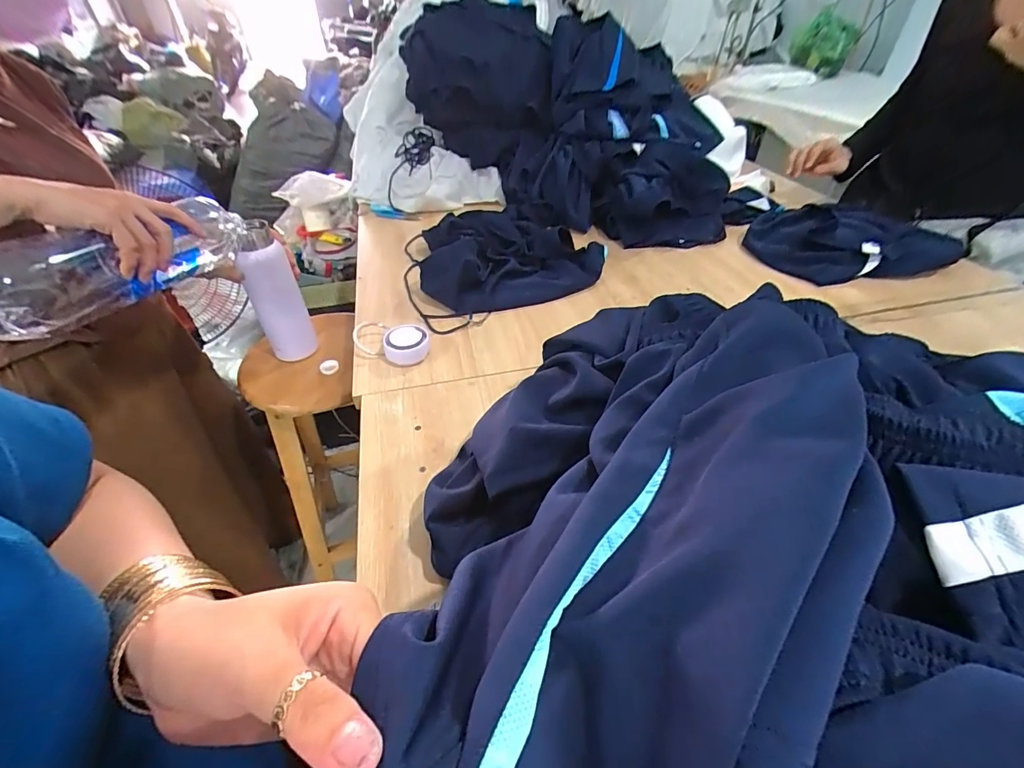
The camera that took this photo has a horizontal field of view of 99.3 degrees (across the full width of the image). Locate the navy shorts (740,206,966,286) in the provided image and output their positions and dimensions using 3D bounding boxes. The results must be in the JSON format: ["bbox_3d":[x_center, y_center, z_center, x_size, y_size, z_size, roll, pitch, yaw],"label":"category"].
[{"bbox_3d":[0.661,-0.288,0.853,0.342,0.079,0.225,-5,42,-4],"label":"navy shorts"}]

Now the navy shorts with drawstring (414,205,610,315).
[{"bbox_3d":[-0.005,-0.255,0.838,0.333,0.079,0.263,-10,43,-10],"label":"navy shorts with drawstring"}]

